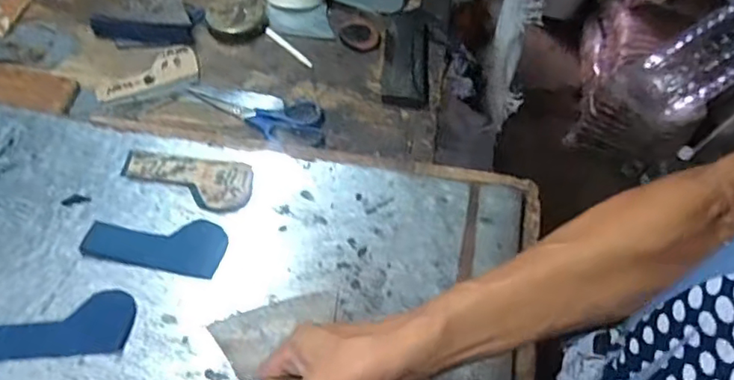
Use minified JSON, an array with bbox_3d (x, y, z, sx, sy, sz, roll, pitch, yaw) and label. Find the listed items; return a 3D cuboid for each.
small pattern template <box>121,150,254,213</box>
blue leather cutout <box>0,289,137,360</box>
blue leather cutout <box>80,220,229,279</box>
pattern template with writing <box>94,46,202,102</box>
[{"bbox_3d":[-0.188,-0.011,0.593,0.140,0.010,0.059,10,55,4],"label":"small pattern template"},{"bbox_3d":[-0.274,0.120,0.506,0.128,0.004,0.056,-2,55,-5],"label":"blue leather cutout"},{"bbox_3d":[-0.203,0.049,0.554,0.129,0.005,0.055,10,59,3],"label":"blue leather cutout"},{"bbox_3d":[-0.273,-0.145,0.711,0.121,0.007,0.059,-18,65,-12],"label":"pattern template with writing"}]

